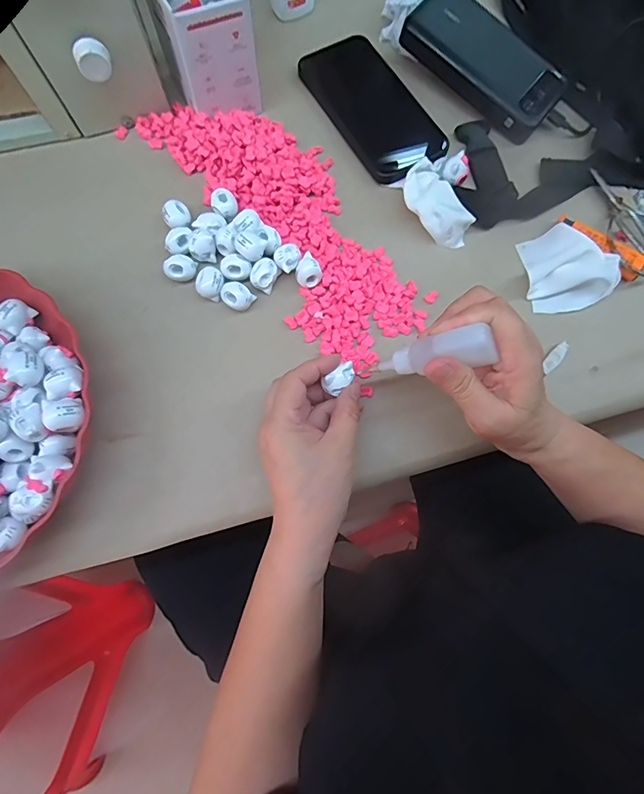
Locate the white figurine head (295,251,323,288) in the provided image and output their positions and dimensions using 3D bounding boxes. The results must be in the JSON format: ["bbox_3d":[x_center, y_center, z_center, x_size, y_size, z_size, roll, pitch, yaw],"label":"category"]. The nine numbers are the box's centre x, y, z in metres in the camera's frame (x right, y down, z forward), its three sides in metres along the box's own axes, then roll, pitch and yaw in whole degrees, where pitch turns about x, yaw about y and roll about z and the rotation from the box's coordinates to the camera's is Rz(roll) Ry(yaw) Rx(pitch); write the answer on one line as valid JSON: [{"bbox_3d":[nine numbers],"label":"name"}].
[{"bbox_3d":[-0.011,-0.105,0.352,0.021,0.020,0.022,0,74,-1],"label":"white figurine head"}]

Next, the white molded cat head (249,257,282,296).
[{"bbox_3d":[-0.049,-0.103,0.357,0.021,0.017,0.024,26,76,6],"label":"white molded cat head"}]

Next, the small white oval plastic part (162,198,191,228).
[{"bbox_3d":[-0.128,-0.157,0.375,0.022,0.020,0.024,-23,76,-7],"label":"small white oval plastic part"}]

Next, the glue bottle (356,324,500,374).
[{"bbox_3d":[0.066,-0.026,0.271,0.086,0.025,0.020,-14,69,41],"label":"glue bottle"}]

